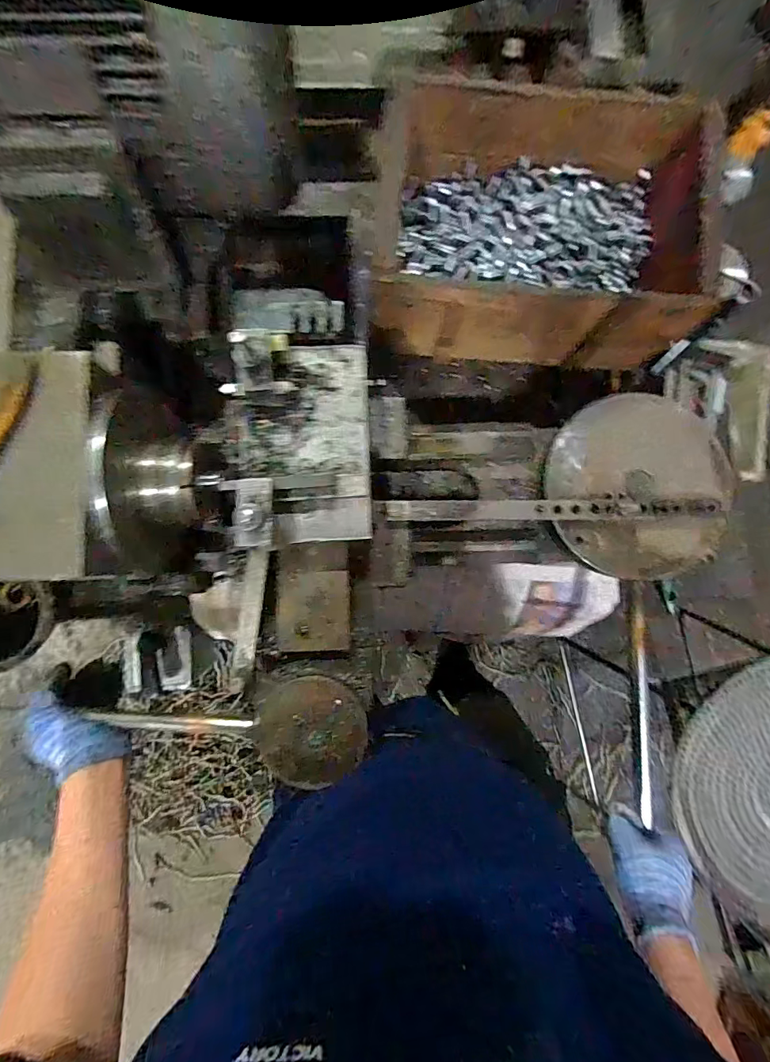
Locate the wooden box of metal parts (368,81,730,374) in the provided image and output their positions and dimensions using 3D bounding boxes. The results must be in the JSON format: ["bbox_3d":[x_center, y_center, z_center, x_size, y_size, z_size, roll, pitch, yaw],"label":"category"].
[{"bbox_3d":[0.187,-0.368,0.537,0.356,0.126,0.285,6,85,-1],"label":"wooden box of metal parts"}]

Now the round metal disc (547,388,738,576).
[{"bbox_3d":[0.262,-0.045,0.470,0.180,0.024,0.182,0,85,-1],"label":"round metal disc"}]

